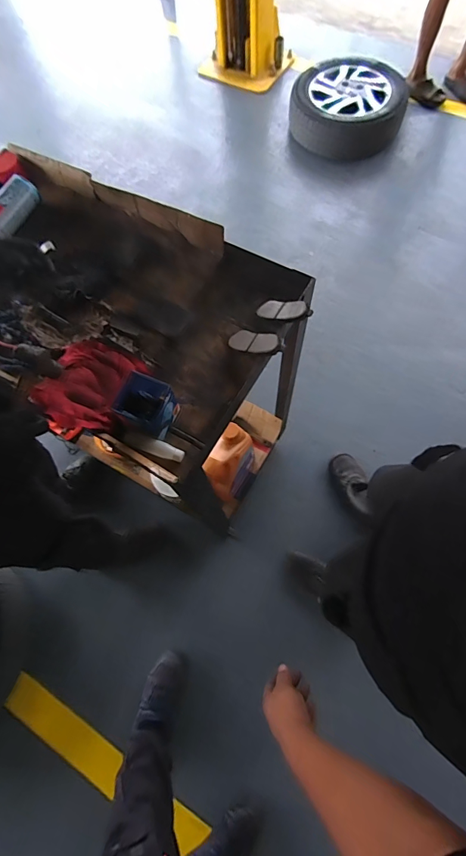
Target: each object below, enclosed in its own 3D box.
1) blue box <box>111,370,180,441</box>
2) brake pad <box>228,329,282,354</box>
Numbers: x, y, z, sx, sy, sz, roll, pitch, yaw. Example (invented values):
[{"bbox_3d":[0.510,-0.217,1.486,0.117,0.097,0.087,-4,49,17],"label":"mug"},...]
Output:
[{"bbox_3d":[-0.144,-0.038,0.633,0.086,0.082,0.080,20,72,10],"label":"blue box"},{"bbox_3d":[0.036,-0.152,0.683,0.107,0.012,0.044,19,67,38],"label":"brake pad"}]

